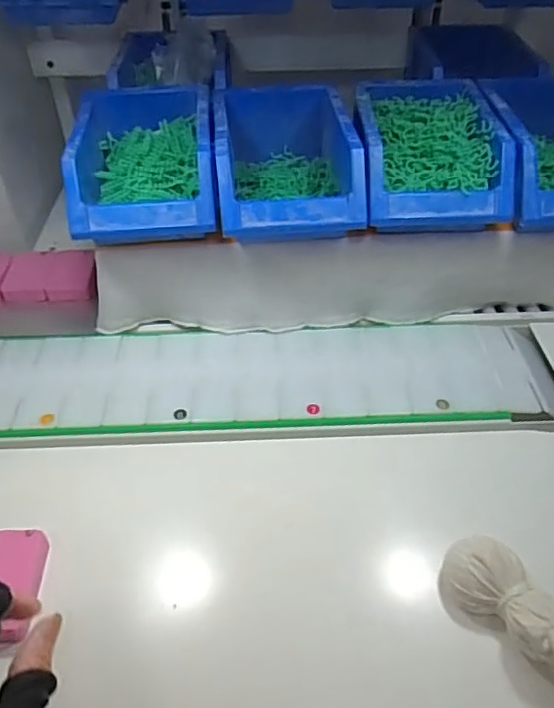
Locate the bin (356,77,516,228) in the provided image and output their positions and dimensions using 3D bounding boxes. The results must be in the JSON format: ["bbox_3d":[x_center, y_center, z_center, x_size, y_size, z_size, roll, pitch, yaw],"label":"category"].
[{"bbox_3d":[0.137,-0.193,0.545,0.126,0.068,0.171,-2,44,-2],"label":"bin"}]

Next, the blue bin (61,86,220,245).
[{"bbox_3d":[-0.119,-0.175,0.534,0.122,0.074,0.172,-4,44,-5],"label":"blue bin"}]

